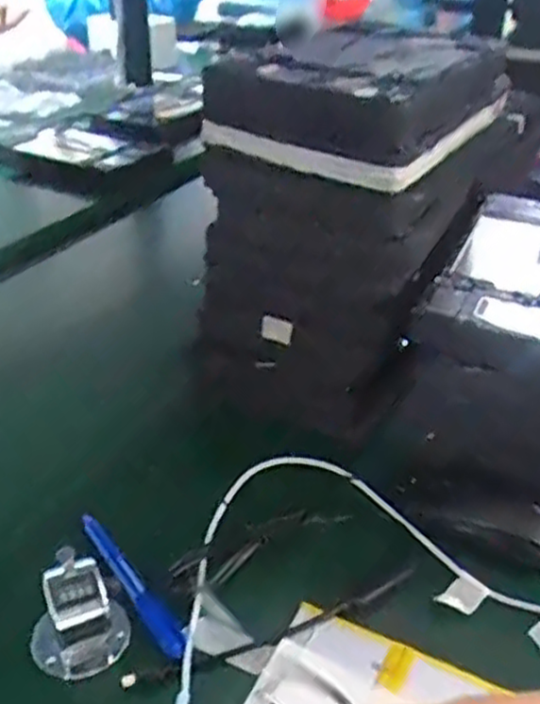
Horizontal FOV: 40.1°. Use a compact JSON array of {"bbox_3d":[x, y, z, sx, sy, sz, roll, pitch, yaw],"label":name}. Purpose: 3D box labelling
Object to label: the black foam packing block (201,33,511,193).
[{"bbox_3d":[0.081,-0.194,0.560,0.149,0.053,0.240,22,39,27],"label":"black foam packing block"}]

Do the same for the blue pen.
[{"bbox_3d":[-0.087,0.142,0.456,0.016,0.013,0.120,-23,41,-33],"label":"blue pen"}]

